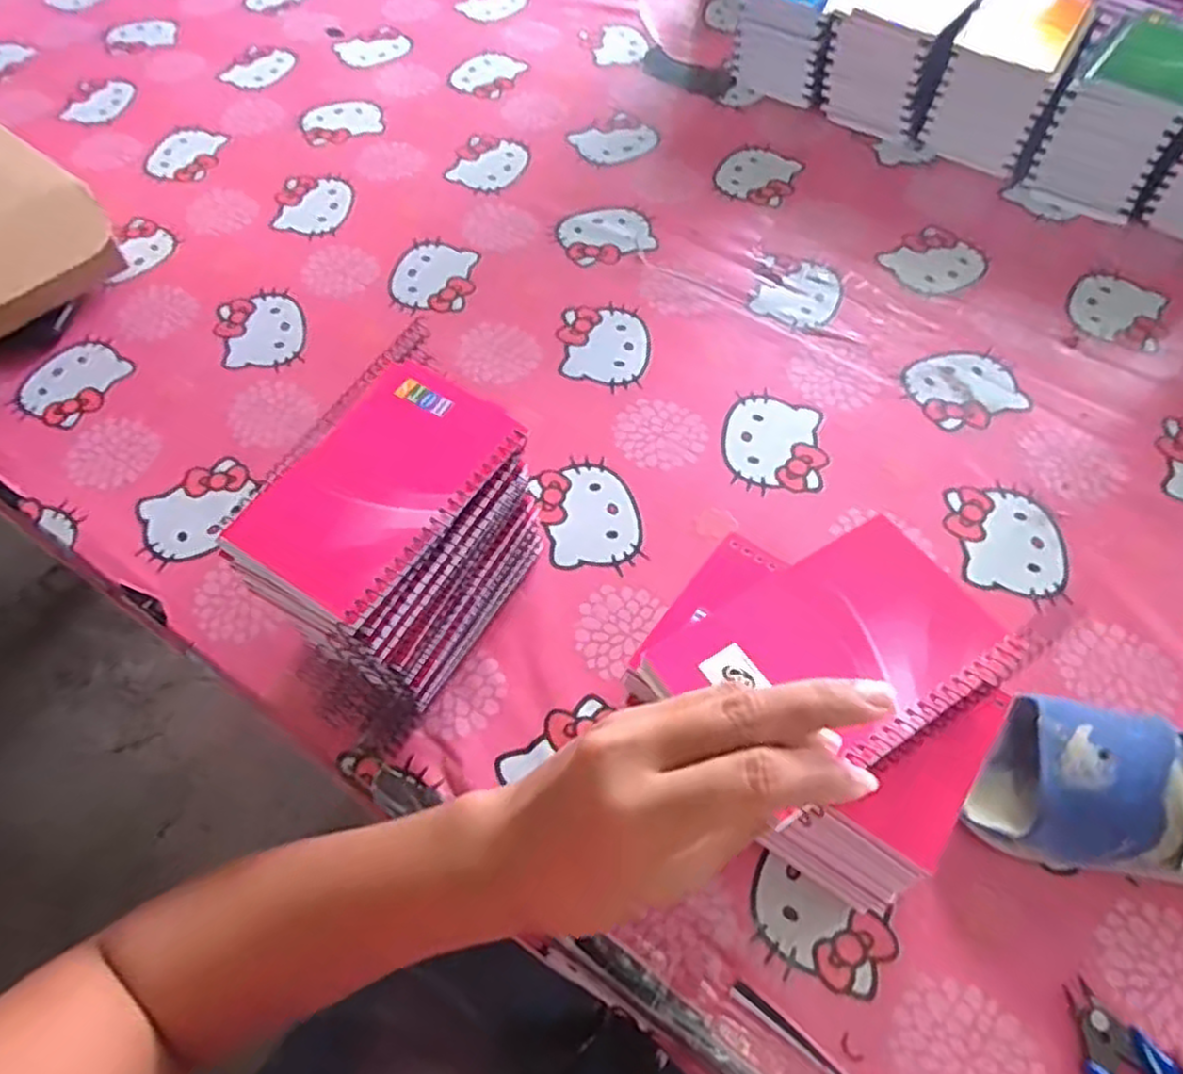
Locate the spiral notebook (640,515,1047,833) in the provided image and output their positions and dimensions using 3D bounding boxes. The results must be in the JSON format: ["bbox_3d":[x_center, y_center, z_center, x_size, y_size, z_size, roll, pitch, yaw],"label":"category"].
[{"bbox_3d":[0.098,0.046,0.295,0.129,0.014,0.083,-29,63,-15],"label":"spiral notebook"}]

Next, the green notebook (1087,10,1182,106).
[{"bbox_3d":[0.466,-0.387,0.605,0.083,0.005,0.124,34,67,18],"label":"green notebook"}]

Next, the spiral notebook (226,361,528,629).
[{"bbox_3d":[-0.102,-0.029,0.362,0.083,0.009,0.129,28,64,17],"label":"spiral notebook"}]

